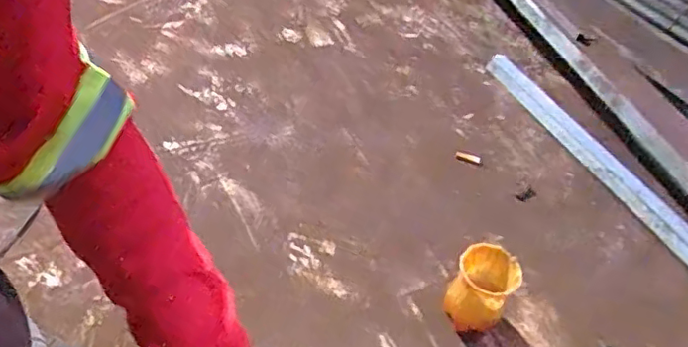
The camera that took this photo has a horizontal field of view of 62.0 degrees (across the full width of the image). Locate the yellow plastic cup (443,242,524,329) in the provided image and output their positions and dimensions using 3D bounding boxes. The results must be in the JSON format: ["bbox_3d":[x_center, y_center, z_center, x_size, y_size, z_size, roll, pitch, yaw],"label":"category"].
[{"bbox_3d":[0.137,0.119,0.577,0.056,0.084,0.052,4,44,-4],"label":"yellow plastic cup"}]

